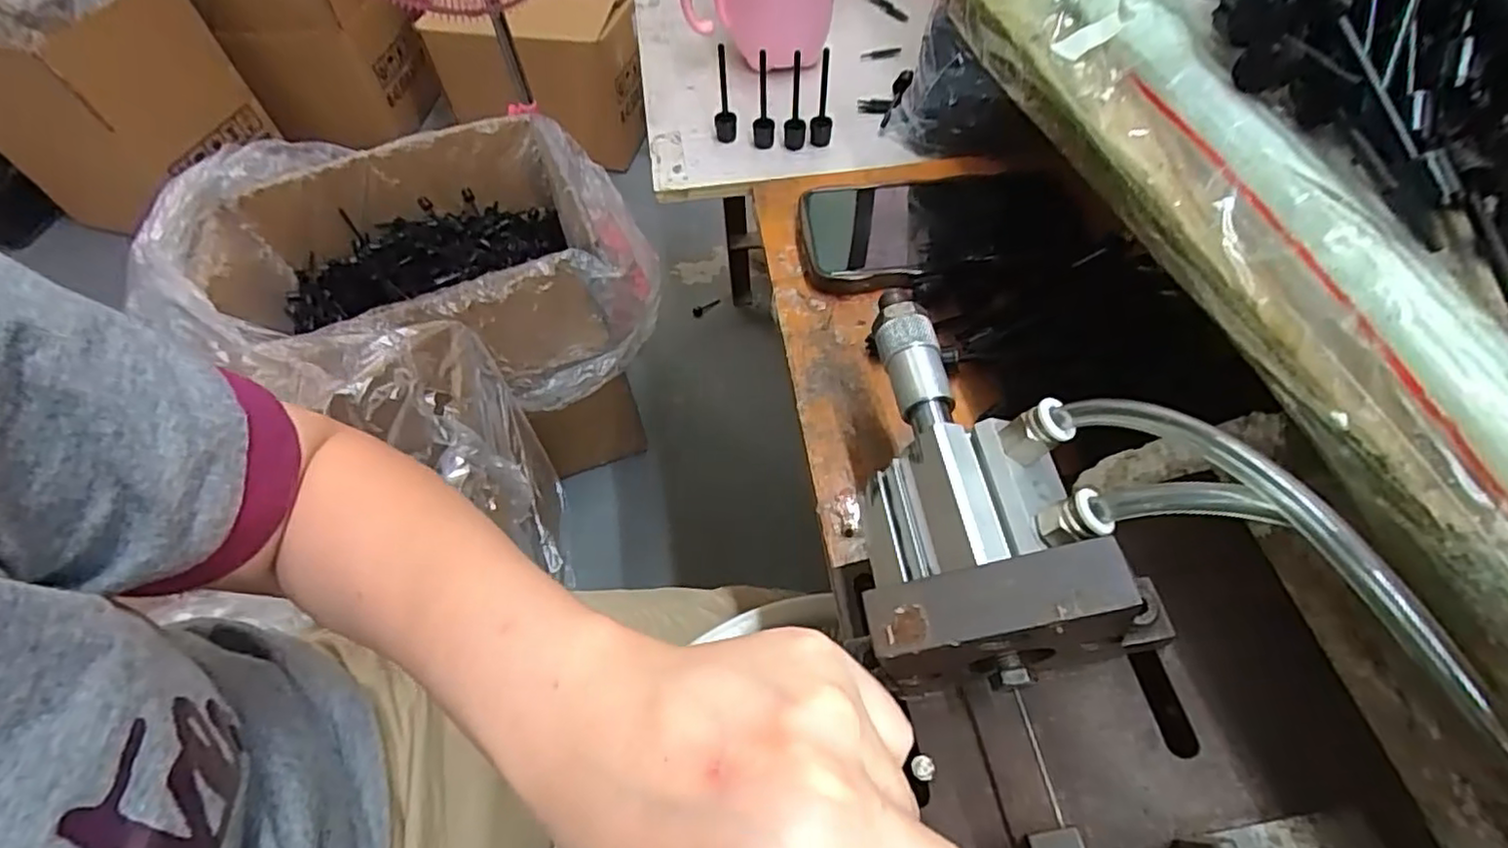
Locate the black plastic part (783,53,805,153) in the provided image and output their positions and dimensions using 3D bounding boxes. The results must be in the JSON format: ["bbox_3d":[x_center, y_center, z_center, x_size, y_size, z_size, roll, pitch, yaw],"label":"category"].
[{"bbox_3d":[0.027,-0.212,0.440,0.014,0.064,0.013,1,57,3],"label":"black plastic part"}]

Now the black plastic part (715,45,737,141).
[{"bbox_3d":[-0.020,-0.219,0.443,0.015,0.071,0.017,-3,57,0],"label":"black plastic part"}]

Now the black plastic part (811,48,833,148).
[{"bbox_3d":[0.046,-0.212,0.440,0.014,0.064,0.015,5,57,5],"label":"black plastic part"}]

